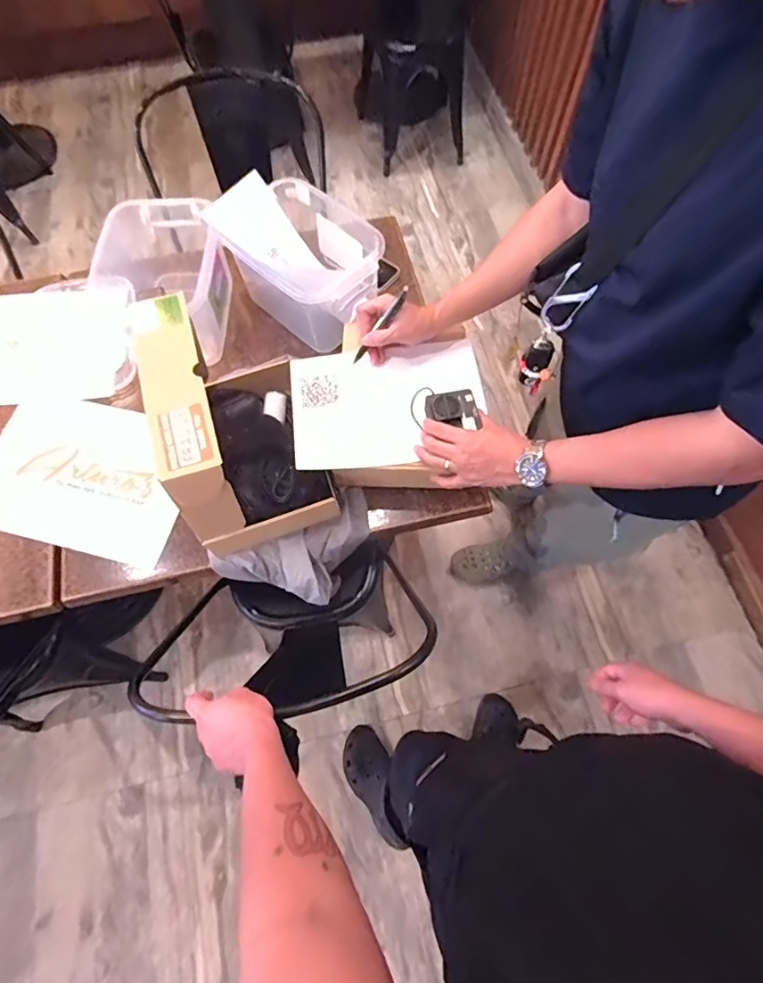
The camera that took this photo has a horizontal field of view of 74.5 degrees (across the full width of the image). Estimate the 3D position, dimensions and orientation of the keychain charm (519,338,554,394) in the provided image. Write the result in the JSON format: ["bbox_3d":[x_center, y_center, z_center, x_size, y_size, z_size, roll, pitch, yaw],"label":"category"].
[{"bbox_3d":[0.218,-0.177,0.698,0.042,0.081,0.038,35,73,13],"label":"keychain charm"}]

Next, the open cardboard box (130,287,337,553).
[{"bbox_3d":[-0.198,-0.093,0.730,0.202,0.280,0.285,-15,69,-5],"label":"open cardboard box"}]

